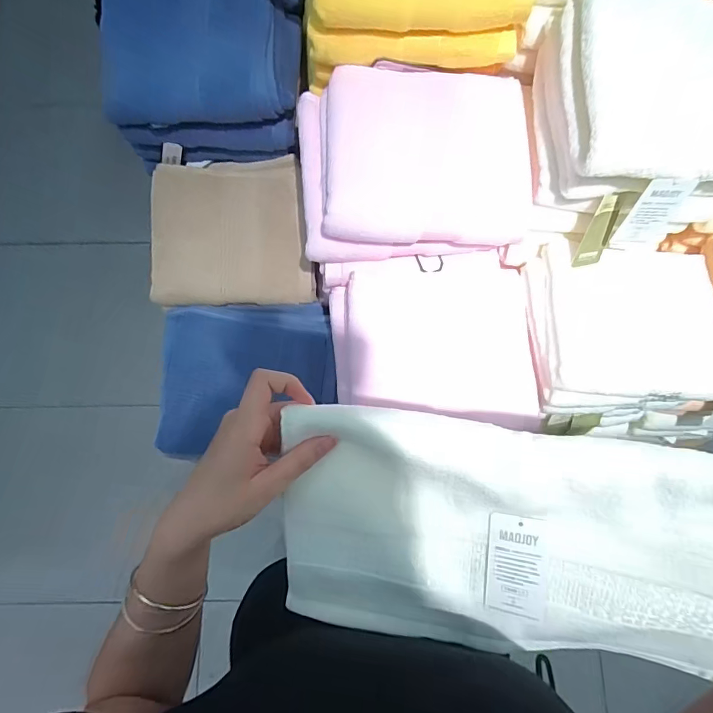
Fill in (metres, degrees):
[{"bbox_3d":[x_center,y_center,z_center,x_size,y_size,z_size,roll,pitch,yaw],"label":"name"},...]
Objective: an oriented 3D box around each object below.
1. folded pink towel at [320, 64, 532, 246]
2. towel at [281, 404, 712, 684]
[{"bbox_3d":[0.070,-0.197,0.430,0.200,0.043,0.166,-2,77,-1],"label":"folded pink towel"},{"bbox_3d":[0.098,0.132,0.299,0.306,0.030,0.182,5,109,15],"label":"towel"}]

